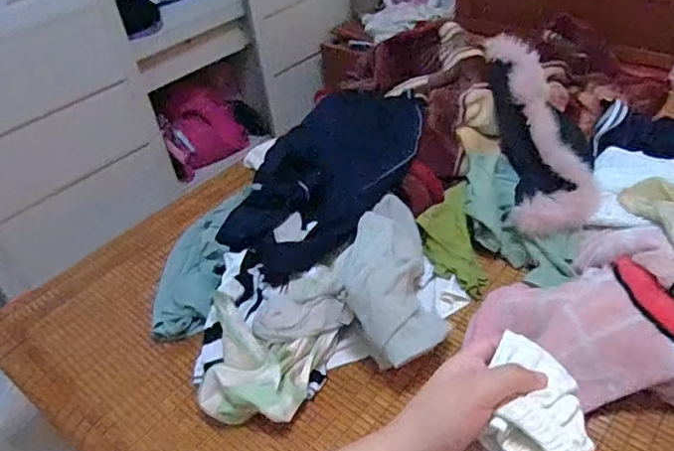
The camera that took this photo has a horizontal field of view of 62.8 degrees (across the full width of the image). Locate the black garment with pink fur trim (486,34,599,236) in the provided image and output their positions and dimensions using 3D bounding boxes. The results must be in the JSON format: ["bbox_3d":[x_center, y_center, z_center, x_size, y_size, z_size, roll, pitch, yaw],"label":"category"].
[{"bbox_3d":[0.469,-0.224,1.351,0.181,0.125,0.568,-5,59,2],"label":"black garment with pink fur trim"}]

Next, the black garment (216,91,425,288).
[{"bbox_3d":[-0.033,-0.139,1.397,0.395,0.127,0.613,21,47,29],"label":"black garment"}]

